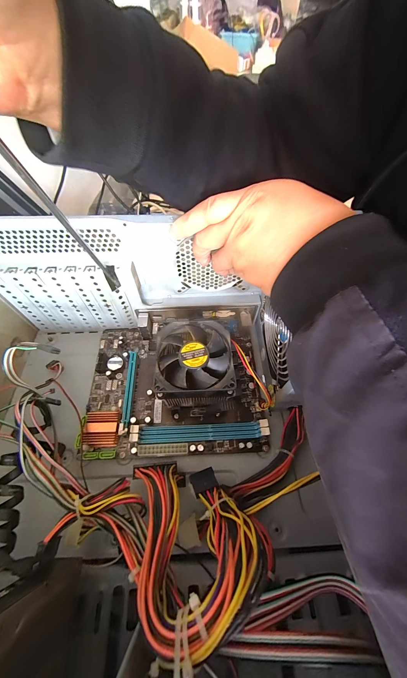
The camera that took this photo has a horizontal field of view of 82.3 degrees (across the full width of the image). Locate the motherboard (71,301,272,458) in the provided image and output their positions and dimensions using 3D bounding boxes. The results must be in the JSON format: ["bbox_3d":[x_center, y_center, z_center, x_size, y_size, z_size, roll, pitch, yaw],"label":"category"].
[{"bbox_3d":[-0.029,0.036,0.268,0.214,0.075,0.171,-1,62,-3],"label":"motherboard"}]

